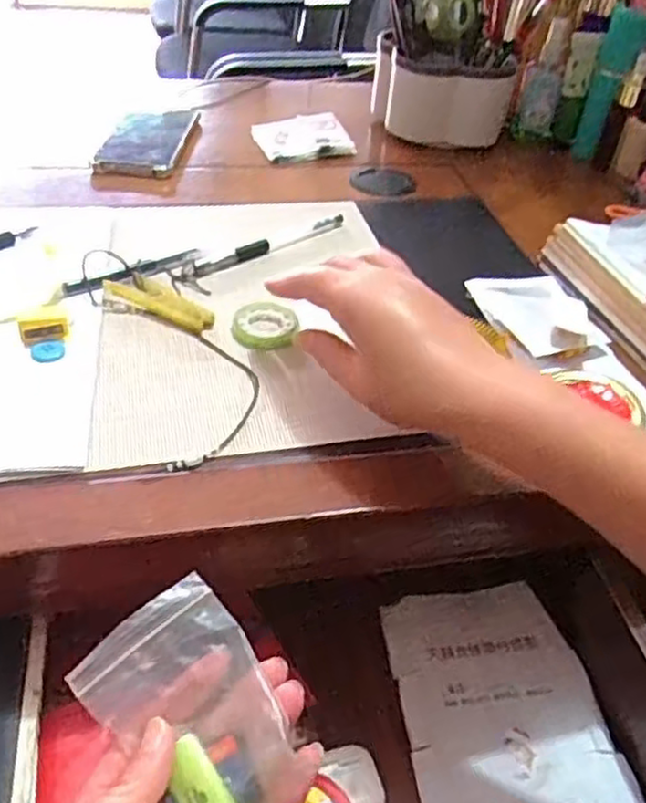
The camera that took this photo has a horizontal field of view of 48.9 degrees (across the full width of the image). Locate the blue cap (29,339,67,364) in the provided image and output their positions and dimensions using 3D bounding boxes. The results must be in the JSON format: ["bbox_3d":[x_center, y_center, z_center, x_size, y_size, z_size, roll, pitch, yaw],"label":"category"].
[{"bbox_3d":[-0.167,-0.031,0.434,0.019,0.004,0.015,-19,46,-27],"label":"blue cap"}]

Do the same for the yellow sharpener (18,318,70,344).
[{"bbox_3d":[-0.173,-0.044,0.442,0.028,0.012,0.013,-10,42,-19],"label":"yellow sharpener"}]

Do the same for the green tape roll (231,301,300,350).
[{"bbox_3d":[-0.039,-0.051,0.474,0.044,0.007,0.043,4,40,-3],"label":"green tape roll"}]

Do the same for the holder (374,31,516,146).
[{"bbox_3d":[0.122,-0.325,0.756,0.139,0.083,0.094,34,47,30],"label":"holder"}]

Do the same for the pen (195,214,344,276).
[{"bbox_3d":[-0.038,-0.124,0.560,0.143,0.007,0.011,-26,49,-33],"label":"pen"}]

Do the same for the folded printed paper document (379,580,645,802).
[{"bbox_3d":[0.116,0.203,0.459,0.127,0.016,0.177,-3,40,-10],"label":"folded printed paper document"}]

